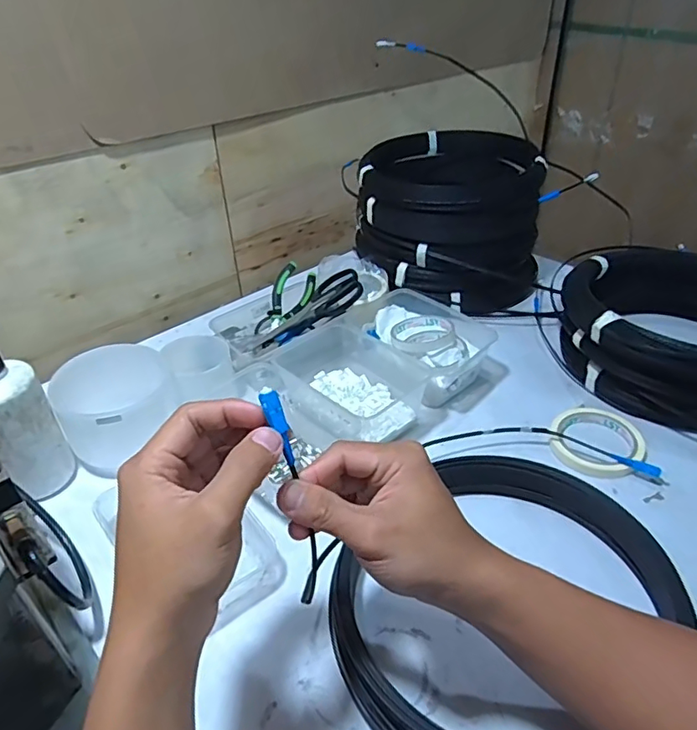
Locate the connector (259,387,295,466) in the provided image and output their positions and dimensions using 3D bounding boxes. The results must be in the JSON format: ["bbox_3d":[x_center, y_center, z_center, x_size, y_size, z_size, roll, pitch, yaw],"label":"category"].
[{"bbox_3d":[-0.038,0.035,0.308,0.010,0.048,0.008,-24,12,-26],"label":"connector"}]

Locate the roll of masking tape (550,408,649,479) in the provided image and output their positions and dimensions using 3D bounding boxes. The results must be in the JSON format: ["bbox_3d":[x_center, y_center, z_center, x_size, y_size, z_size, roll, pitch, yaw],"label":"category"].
[{"bbox_3d":[0.277,0.085,0.601,0.096,0.012,0.101,-2,35,1],"label":"roll of masking tape"}]

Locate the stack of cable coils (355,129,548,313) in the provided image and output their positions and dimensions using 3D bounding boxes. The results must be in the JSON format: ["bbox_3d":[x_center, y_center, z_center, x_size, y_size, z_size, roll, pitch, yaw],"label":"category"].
[{"bbox_3d":[0.162,-0.242,0.863,0.278,0.186,0.262,7,36,13],"label":"stack of cable coils"}]

